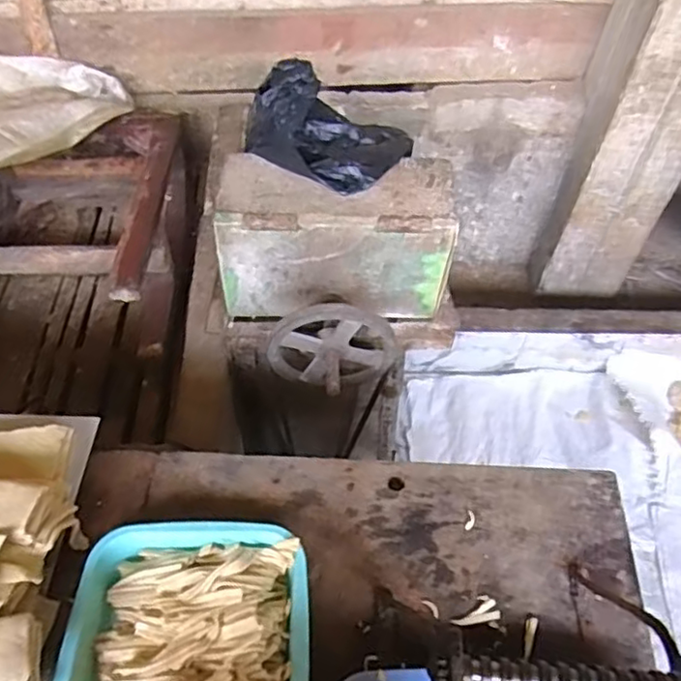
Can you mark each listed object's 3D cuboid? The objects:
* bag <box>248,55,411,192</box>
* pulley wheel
[{"bbox_3d":[-0.020,-0.323,0.966,0.233,0.086,0.187,27,57,15],"label":"bag"},{"bbox_3d":[-0.010,0.036,0.992,0.195,0.177,0.087,-1,54,-5],"label":"pulley wheel"}]

